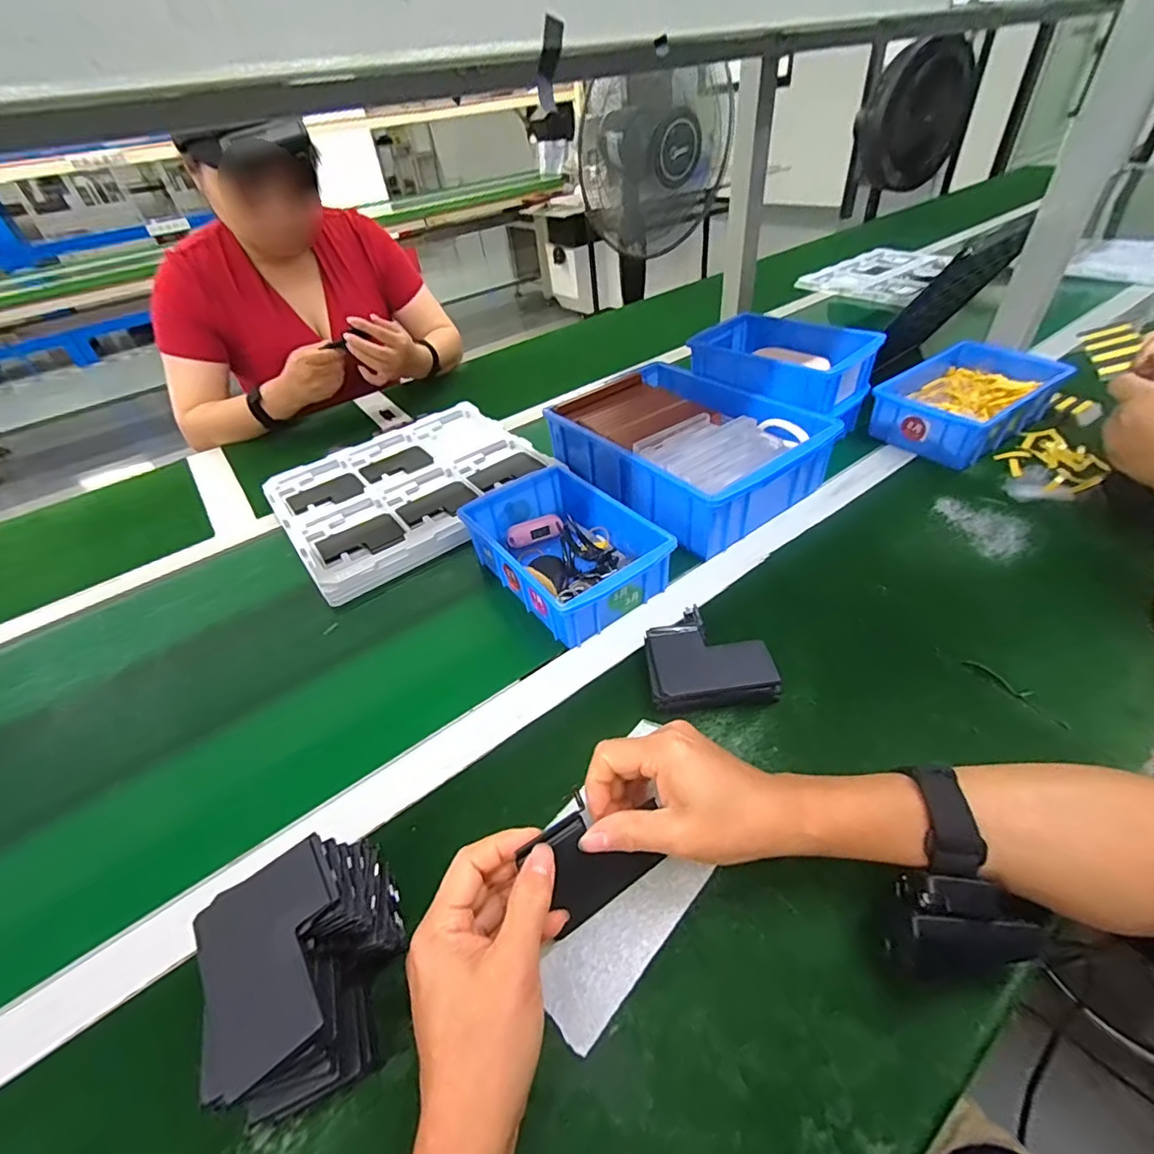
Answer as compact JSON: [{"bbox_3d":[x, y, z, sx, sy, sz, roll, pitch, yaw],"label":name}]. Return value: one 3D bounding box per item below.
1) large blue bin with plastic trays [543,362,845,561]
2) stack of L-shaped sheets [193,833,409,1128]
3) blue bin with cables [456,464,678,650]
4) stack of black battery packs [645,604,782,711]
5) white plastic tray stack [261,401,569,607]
[{"bbox_3d":[0.122,-0.160,0.631,0.206,0.083,0.302,-29,46,-22],"label":"large blue bin with plastic trays"},{"bbox_3d":[-0.135,0.203,0.274,0.082,0.070,0.097,-26,45,-19],"label":"stack of L-shaped sheets"},{"bbox_3d":[-0.016,-0.034,0.523,0.131,0.053,0.194,-33,48,-25],"label":"blue bin with cables"},{"bbox_3d":[0.105,0.067,0.433,0.096,0.029,0.095,-7,42,1],"label":"stack of black battery packs"},{"bbox_3d":[-0.214,-0.120,0.688,0.320,0.034,0.292,-31,47,-23],"label":"white plastic tray stack"}]

